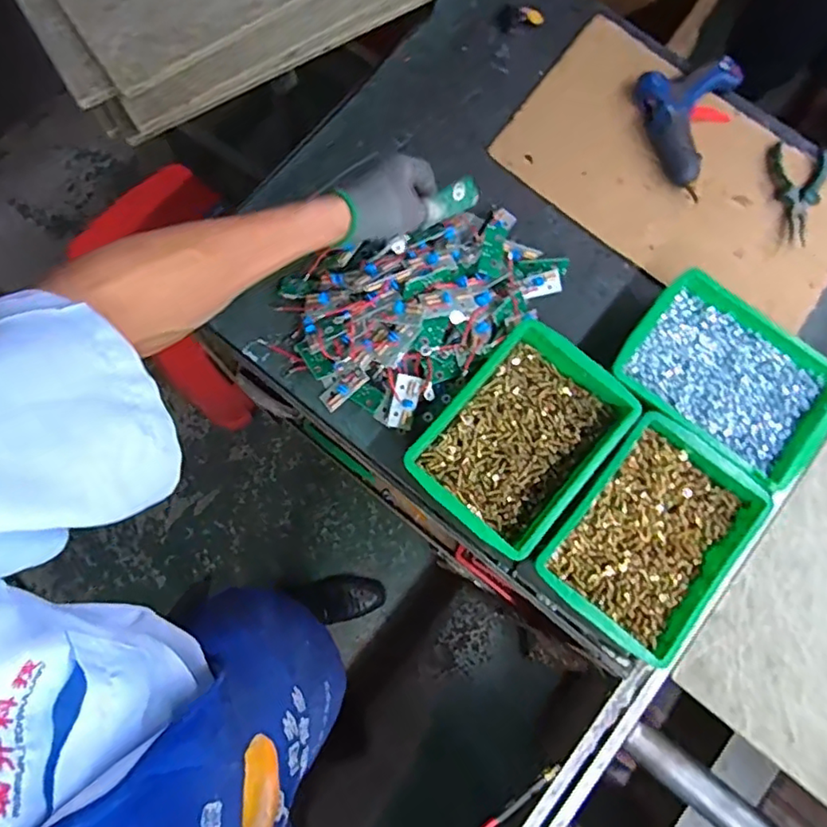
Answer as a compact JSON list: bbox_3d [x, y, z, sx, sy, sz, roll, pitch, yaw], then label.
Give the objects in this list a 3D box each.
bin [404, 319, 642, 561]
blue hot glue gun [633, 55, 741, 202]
[{"bbox_3d":[0.135,0.025,0.713,0.180,0.054,0.252,40,81,8],"label":"bin"},{"bbox_3d":[0.415,-0.411,0.823,0.160,0.037,0.182,-20,79,-4],"label":"blue hot glue gun"}]

